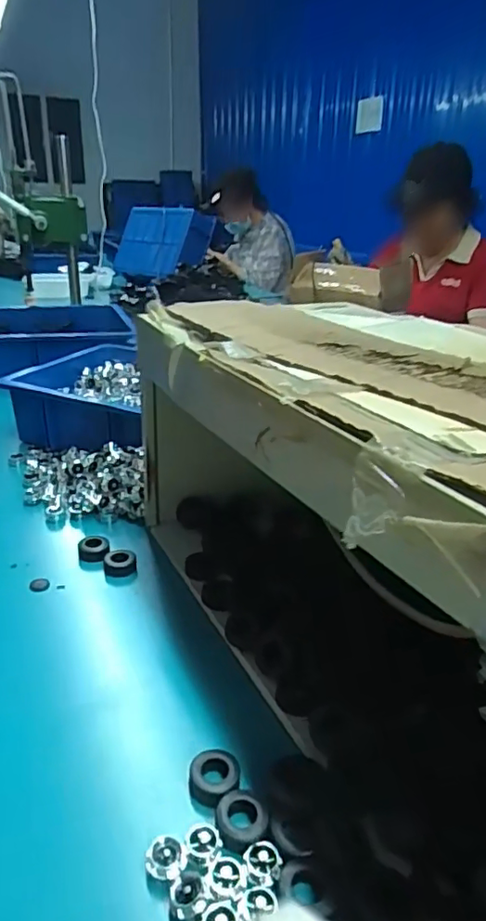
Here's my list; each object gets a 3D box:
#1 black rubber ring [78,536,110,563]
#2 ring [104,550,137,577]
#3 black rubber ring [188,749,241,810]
[{"bbox_3d":[-0.177,0.105,0.683,0.035,0.014,0.040,-5,28,-15],"label":"black rubber ring"},{"bbox_3d":[-0.141,0.119,0.663,0.037,0.017,0.037,-4,28,-13],"label":"ring"},{"bbox_3d":[-0.021,0.233,0.423,0.036,0.015,0.037,2,27,-1],"label":"black rubber ring"}]

